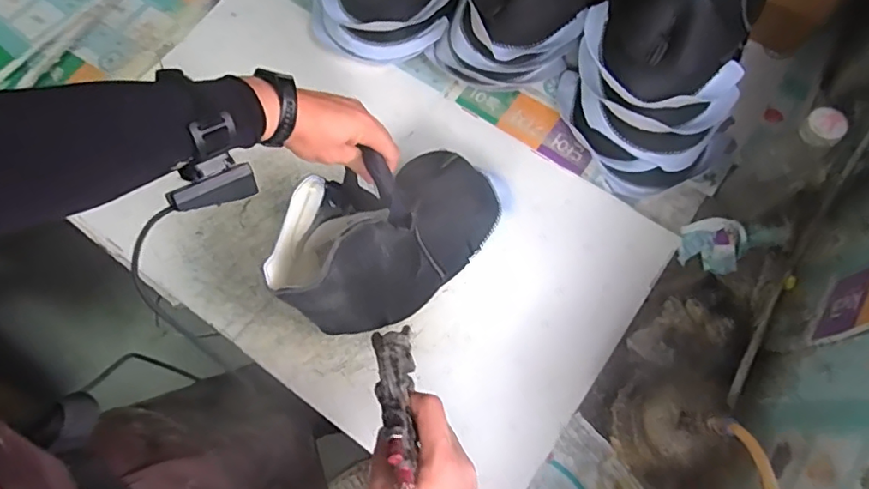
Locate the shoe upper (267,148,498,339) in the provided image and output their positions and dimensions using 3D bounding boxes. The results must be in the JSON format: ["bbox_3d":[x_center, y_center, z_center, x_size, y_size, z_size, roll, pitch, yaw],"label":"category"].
[{"bbox_3d":[-0.056,-0.027,0.628,0.273,0.137,0.173,-42,75,-13],"label":"shoe upper"}]

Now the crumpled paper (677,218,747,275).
[{"bbox_3d":[0.360,-0.001,0.714,0.071,0.048,0.054,10,71,4],"label":"crumpled paper"}]

